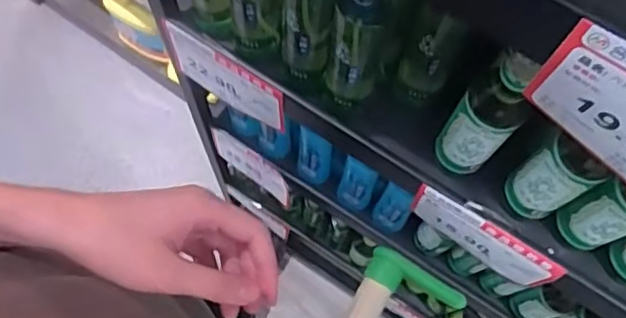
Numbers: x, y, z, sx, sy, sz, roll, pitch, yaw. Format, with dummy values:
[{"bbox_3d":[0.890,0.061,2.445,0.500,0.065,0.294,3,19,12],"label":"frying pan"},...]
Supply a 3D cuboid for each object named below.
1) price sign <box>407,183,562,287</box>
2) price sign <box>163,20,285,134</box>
[{"bbox_3d":[0.156,0.073,0.586,0.138,0.074,0.011,34,74,9],"label":"price sign"},{"bbox_3d":[-0.090,-0.079,0.648,0.140,0.113,0.011,32,71,10],"label":"price sign"}]

